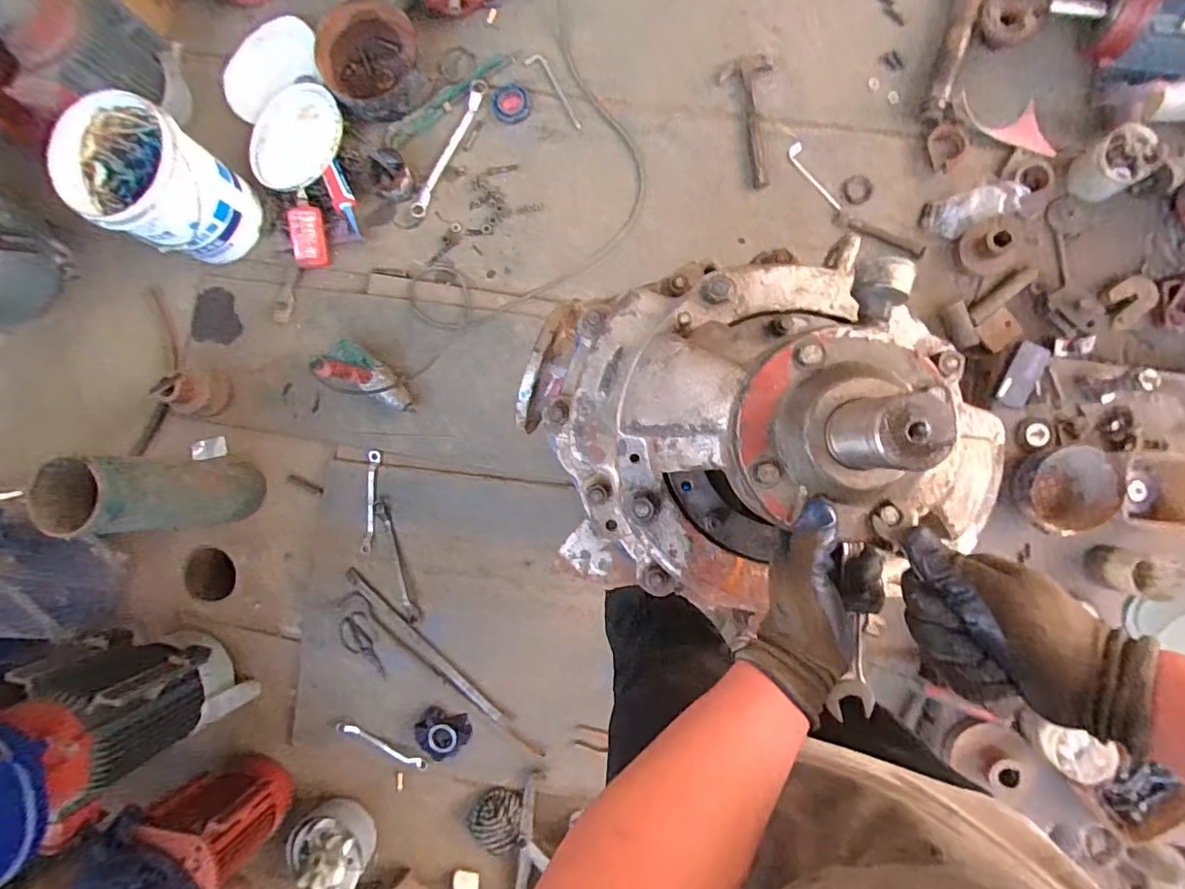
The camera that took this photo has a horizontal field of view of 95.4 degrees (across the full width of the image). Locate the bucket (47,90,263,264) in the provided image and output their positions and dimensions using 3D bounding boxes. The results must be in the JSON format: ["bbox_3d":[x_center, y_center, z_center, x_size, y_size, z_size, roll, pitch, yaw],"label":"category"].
[{"bbox_3d":[-1.048,-0.630,1.323,0.292,0.295,0.279,0,86,7],"label":"bucket"}]

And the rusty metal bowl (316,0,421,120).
[{"bbox_3d":[-0.554,-0.972,1.386,0.257,0.078,0.283,-30,83,5],"label":"rusty metal bowl"}]

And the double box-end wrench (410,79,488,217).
[{"bbox_3d":[-0.377,-0.777,1.418,0.049,0.023,0.389,27,90,8],"label":"double box-end wrench"}]

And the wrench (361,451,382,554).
[{"bbox_3d":[-0.567,0.146,1.379,0.029,0.013,0.253,2,87,7],"label":"wrench"}]

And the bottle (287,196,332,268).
[{"bbox_3d":[-0.738,-0.549,1.400,0.091,0.038,0.169,-2,112,-2],"label":"bottle"}]

